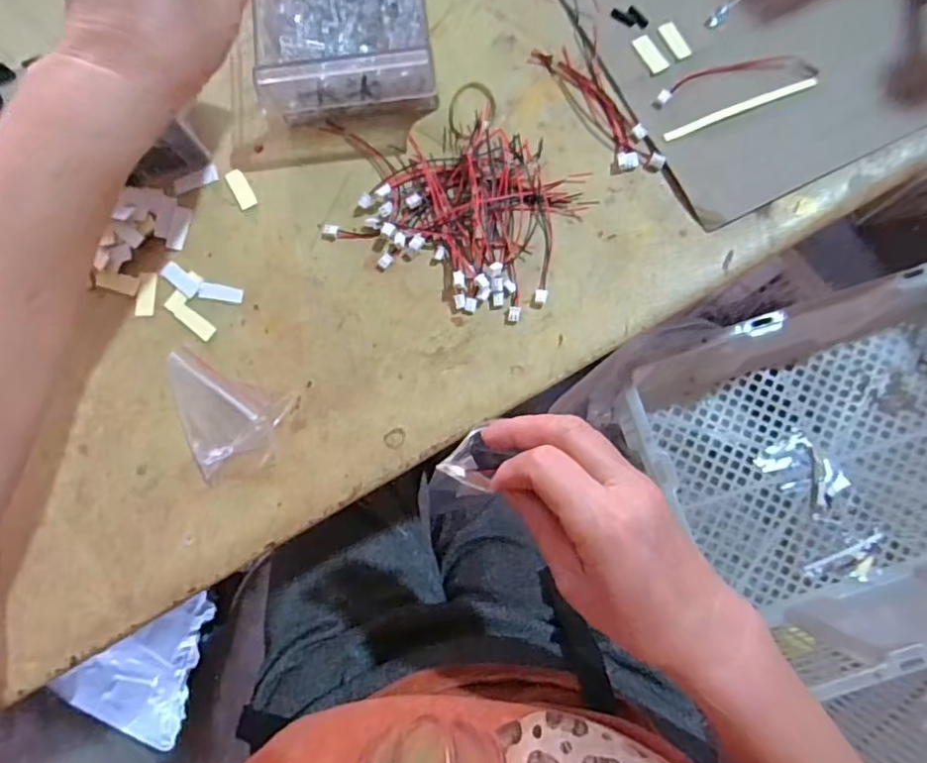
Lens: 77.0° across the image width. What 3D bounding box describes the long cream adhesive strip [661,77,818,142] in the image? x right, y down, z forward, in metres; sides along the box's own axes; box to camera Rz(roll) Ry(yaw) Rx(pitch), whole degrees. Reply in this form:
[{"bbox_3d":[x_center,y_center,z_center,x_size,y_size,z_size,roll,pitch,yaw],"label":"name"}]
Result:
[{"bbox_3d":[0.171,-0.168,0.357,0.100,0.004,0.005,-21,81,-1],"label":"long cream adhesive strip"}]

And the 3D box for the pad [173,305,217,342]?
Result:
[{"bbox_3d":[-0.167,-0.037,0.360,0.029,0.004,0.011,39,84,8],"label":"pad"}]

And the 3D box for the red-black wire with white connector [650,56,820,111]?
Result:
[{"bbox_3d":[0.168,-0.190,0.362,0.101,0.004,0.019,-12,80,0],"label":"red-black wire with white connector"}]

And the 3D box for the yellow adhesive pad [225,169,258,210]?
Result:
[{"bbox_3d":[-0.142,-0.123,0.371,0.012,0.004,0.028,-29,81,-2],"label":"yellow adhesive pad"}]

